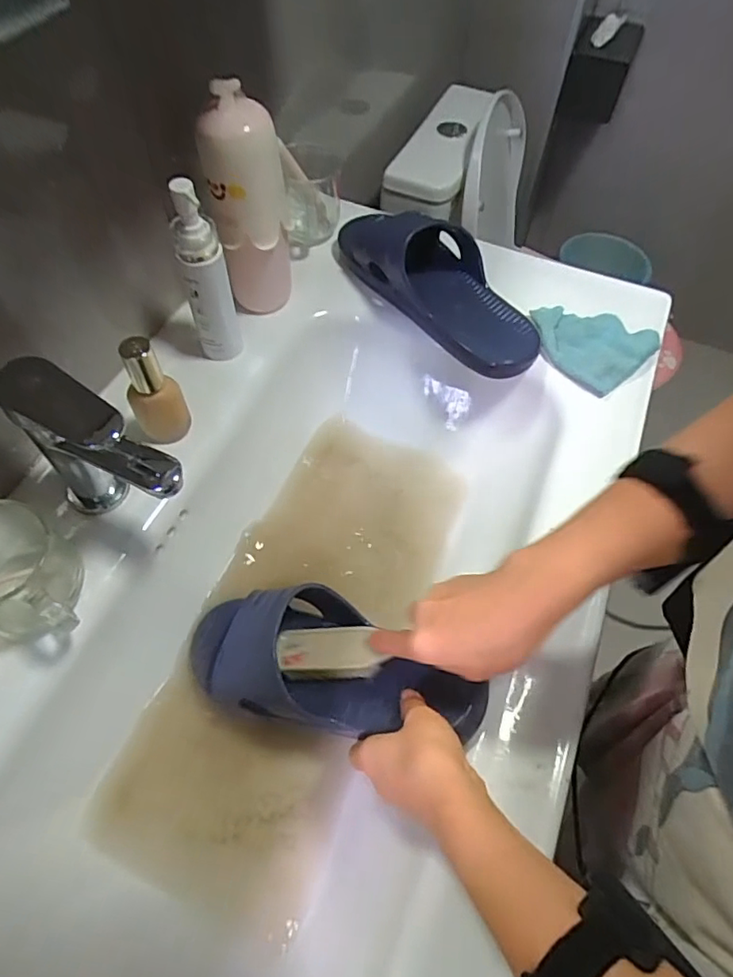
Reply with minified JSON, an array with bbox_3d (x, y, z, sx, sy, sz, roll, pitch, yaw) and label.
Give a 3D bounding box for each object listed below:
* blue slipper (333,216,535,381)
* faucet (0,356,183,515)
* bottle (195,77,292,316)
[{"bbox_3d":[0.083,-0.245,0.608,0.102,0.079,0.281,-35,66,-20],"label":"blue slipper"},{"bbox_3d":[-0.198,-0.016,0.421,0.127,0.157,0.046,26,62,14],"label":"faucet"},{"bbox_3d":[-0.111,-0.263,0.539,0.071,0.206,0.065,-5,59,-4],"label":"bottle"}]

